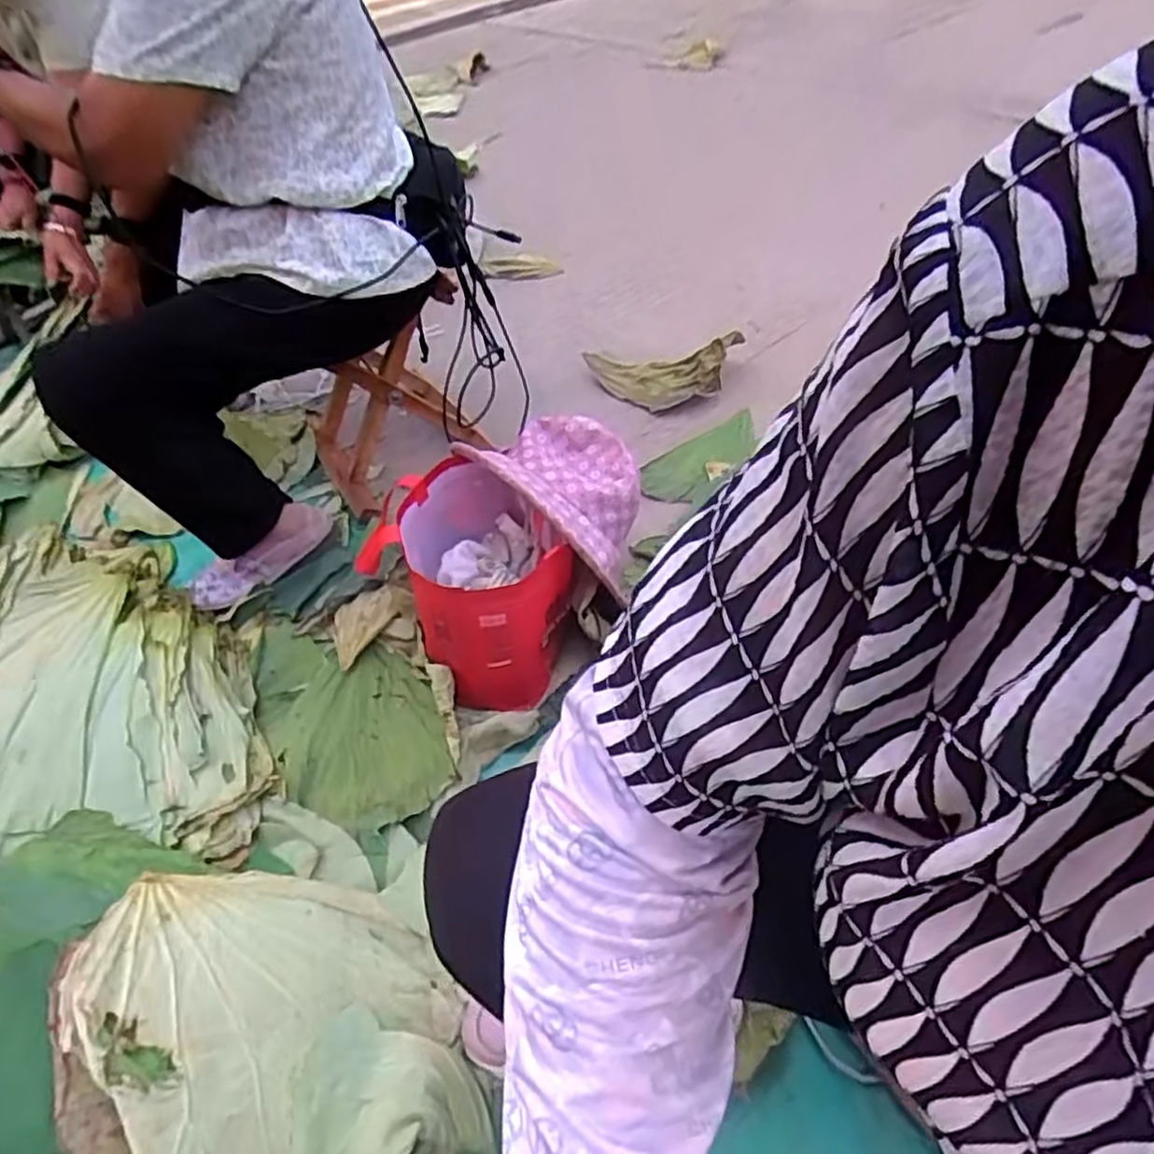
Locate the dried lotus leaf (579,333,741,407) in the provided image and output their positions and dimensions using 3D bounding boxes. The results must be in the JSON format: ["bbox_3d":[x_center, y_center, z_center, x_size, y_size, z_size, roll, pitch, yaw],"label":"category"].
[{"bbox_3d":[0.152,-0.368,1.327,0.265,0.075,0.142,-2,45,21],"label":"dried lotus leaf"}]

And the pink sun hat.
[{"bbox_3d":[-0.014,-0.111,0.906,0.244,0.117,0.164,28,55,28],"label":"pink sun hat"}]

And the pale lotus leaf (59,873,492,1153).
[{"bbox_3d":[-0.210,0.364,0.591,0.276,0.086,0.365,-2,44,-48],"label":"pale lotus leaf"}]

